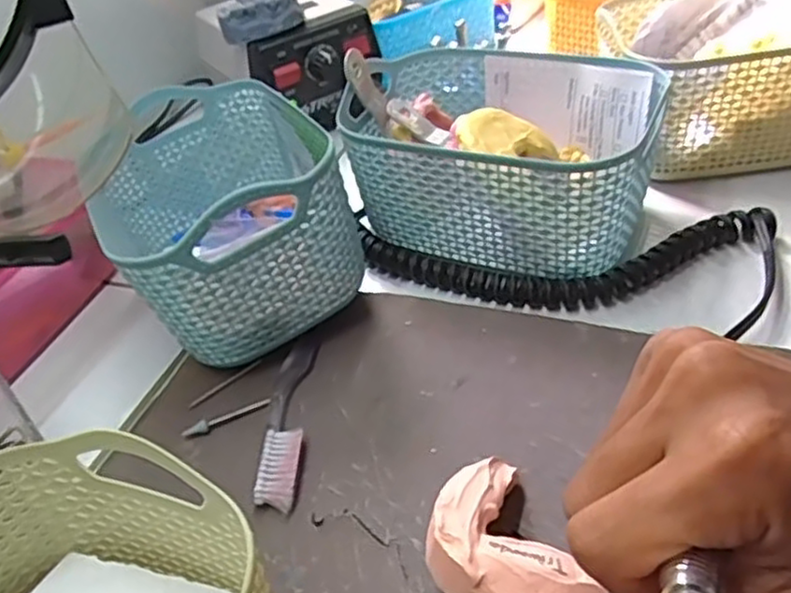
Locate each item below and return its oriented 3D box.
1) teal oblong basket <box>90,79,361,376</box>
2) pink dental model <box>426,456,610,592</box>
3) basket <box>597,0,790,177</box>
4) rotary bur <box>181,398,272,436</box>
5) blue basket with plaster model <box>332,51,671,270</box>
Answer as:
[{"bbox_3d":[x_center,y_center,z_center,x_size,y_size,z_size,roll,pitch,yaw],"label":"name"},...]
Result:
[{"bbox_3d":[-0.099,-0.050,0.384,0.112,0.093,0.170,-23,42,-16],"label":"teal oblong basket"},{"bbox_3d":[0.036,0.093,0.249,0.046,0.033,0.067,-21,42,-13],"label":"pink dental model"},{"bbox_3d":[0.216,-0.143,0.446,0.150,0.084,0.121,-7,40,3],"label":"basket"},{"bbox_3d":[-0.080,0.057,0.333,0.043,0.004,0.008,-17,43,-10],"label":"rotary bur"},{"bbox_3d":[0.057,-0.081,0.403,0.164,0.081,0.117,15,46,26],"label":"blue basket with plaster model"}]

